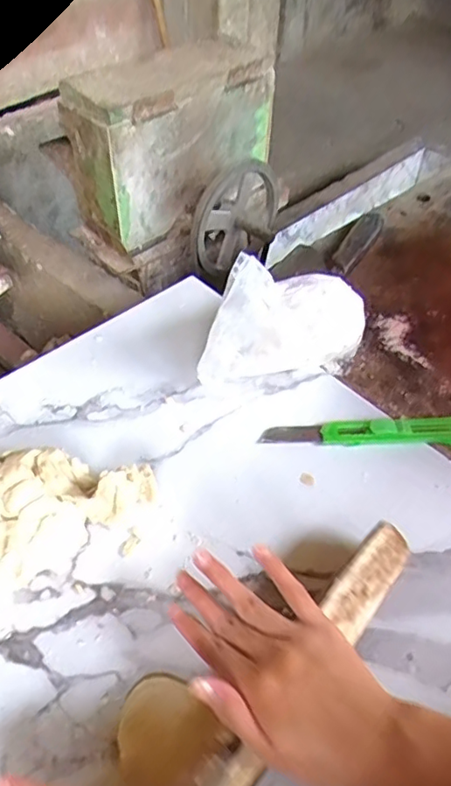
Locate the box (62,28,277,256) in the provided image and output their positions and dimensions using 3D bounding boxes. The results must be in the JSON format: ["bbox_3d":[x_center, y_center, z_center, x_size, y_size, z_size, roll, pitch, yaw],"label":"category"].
[{"bbox_3d":[-0.087,-0.429,1.007,0.345,0.223,0.140,-34,57,-29],"label":"box"}]

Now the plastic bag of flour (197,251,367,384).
[{"bbox_3d":[0.052,-0.072,0.541,0.168,0.120,0.061,-14,50,-11],"label":"plastic bag of flour"}]

